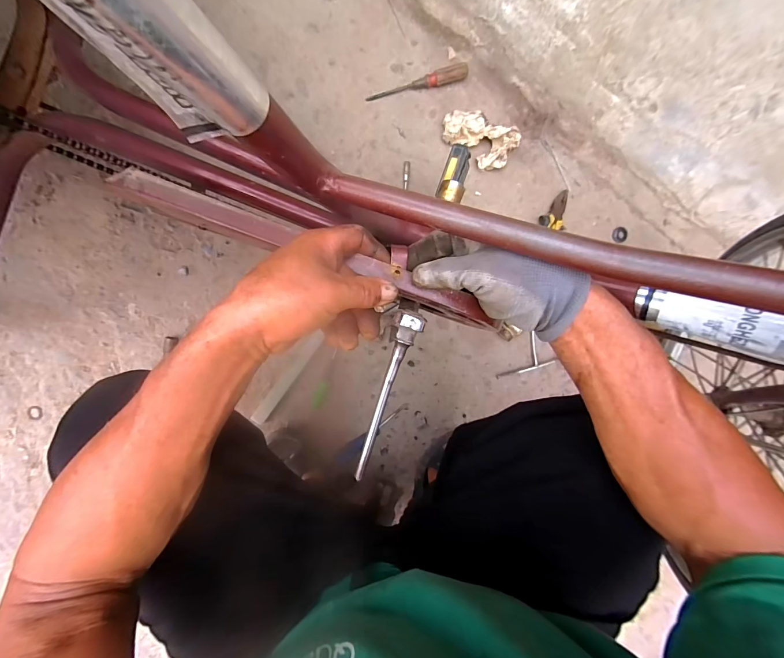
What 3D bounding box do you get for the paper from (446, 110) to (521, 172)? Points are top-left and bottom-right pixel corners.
[{"bbox_3d":[0.171,-0.377,0.658,0.145,0.036,0.089,21,93,-7],"label":"paper"}]

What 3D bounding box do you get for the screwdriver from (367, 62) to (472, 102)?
[{"bbox_3d":[0.051,-0.471,0.639,0.196,0.024,0.025,-18,96,-3],"label":"screwdriver"}]

